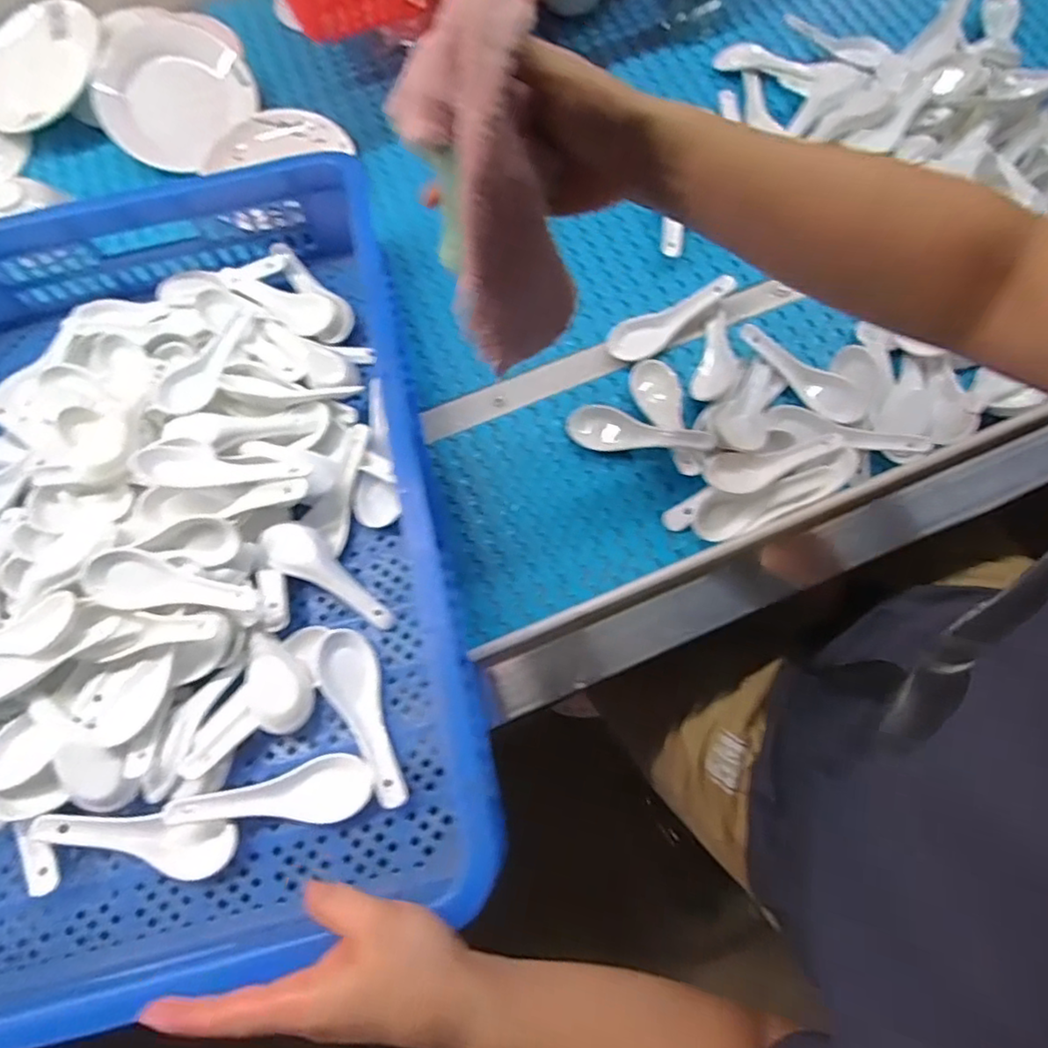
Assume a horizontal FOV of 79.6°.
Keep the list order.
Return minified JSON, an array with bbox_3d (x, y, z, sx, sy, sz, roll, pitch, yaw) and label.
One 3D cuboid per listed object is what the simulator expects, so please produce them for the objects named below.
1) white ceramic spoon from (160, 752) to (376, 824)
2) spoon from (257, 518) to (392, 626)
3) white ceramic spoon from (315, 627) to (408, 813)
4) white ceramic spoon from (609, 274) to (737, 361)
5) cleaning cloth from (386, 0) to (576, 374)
[{"bbox_3d":[-0.163,0.183,0.412,0.128,0.021,0.040,-15,73,-3],"label":"white ceramic spoon"},{"bbox_3d":[-0.151,0.037,0.477,0.124,0.018,0.037,33,77,11],"label":"spoon"},{"bbox_3d":[-0.112,0.132,0.434,0.036,0.023,0.122,-25,74,-5],"label":"white ceramic spoon"},{"bbox_3d":[0.136,-0.188,0.575,0.123,0.024,0.044,-28,74,-6],"label":"white ceramic spoon"},{"bbox_3d":[-0.016,-0.173,0.341,0.071,0.181,0.051,-19,47,-3],"label":"cleaning cloth"}]

